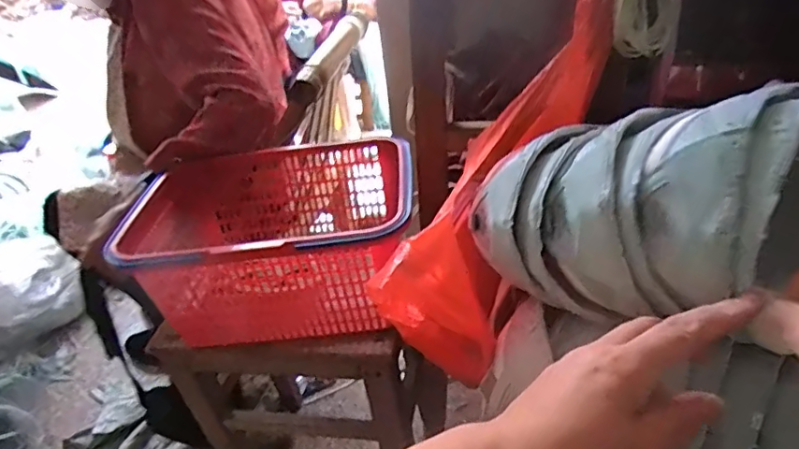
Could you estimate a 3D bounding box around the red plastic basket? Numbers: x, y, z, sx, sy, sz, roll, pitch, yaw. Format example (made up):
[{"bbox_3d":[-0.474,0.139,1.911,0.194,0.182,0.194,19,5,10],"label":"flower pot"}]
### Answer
[{"bbox_3d":[-0.159,0.024,0.702,0.340,0.157,0.243,-6,34,2],"label":"red plastic basket"}]

